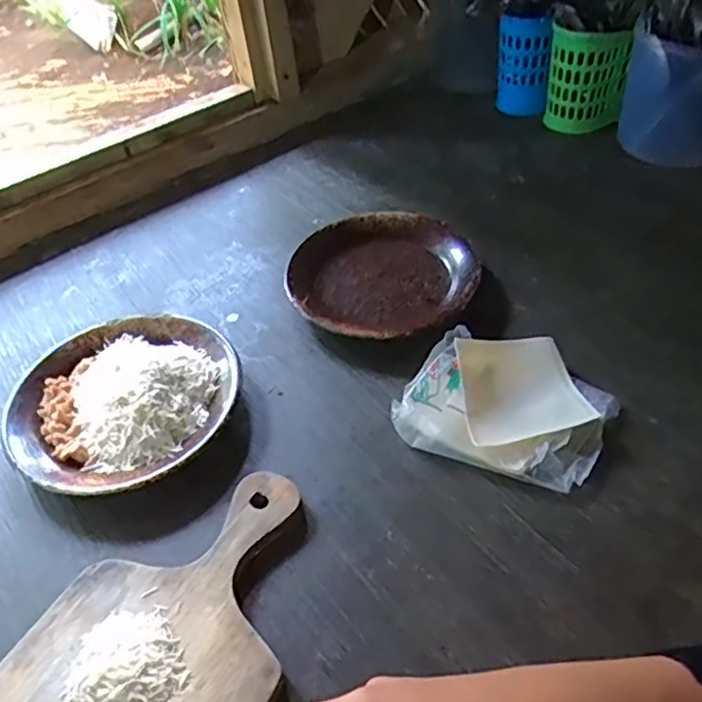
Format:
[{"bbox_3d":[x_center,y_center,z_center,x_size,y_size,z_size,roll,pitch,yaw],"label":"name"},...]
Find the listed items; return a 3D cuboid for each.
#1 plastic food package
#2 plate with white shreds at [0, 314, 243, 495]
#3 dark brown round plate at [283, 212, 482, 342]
[{"bbox_3d":[0.128,0.035,0.523,0.150,0.038,0.128,17,49,21],"label":"plastic food package"},{"bbox_3d":[-0.188,0.037,0.545,0.184,0.046,0.183,-2,45,2],"label":"plate with white shreds"},{"bbox_3d":[0.030,-0.068,0.639,0.179,0.032,0.173,-2,45,2],"label":"dark brown round plate"}]

